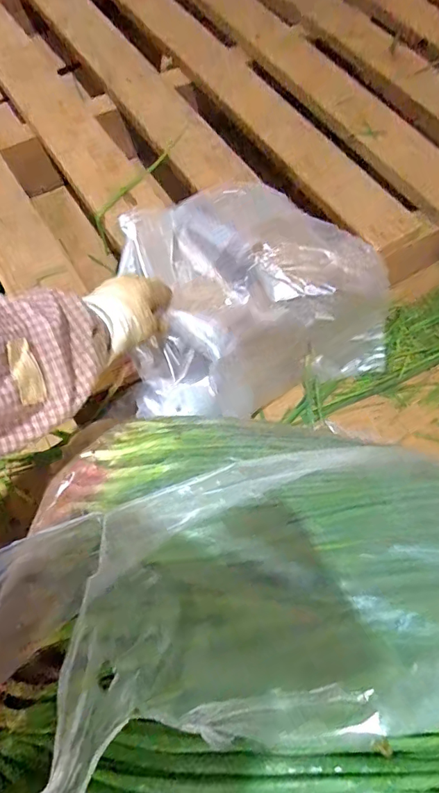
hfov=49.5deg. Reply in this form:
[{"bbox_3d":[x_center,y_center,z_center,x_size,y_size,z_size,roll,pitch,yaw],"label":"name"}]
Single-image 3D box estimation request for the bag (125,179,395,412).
[{"bbox_3d":[0.028,-0.125,0.607,0.327,0.182,0.259,-21,67,-10],"label":"bag"}]

